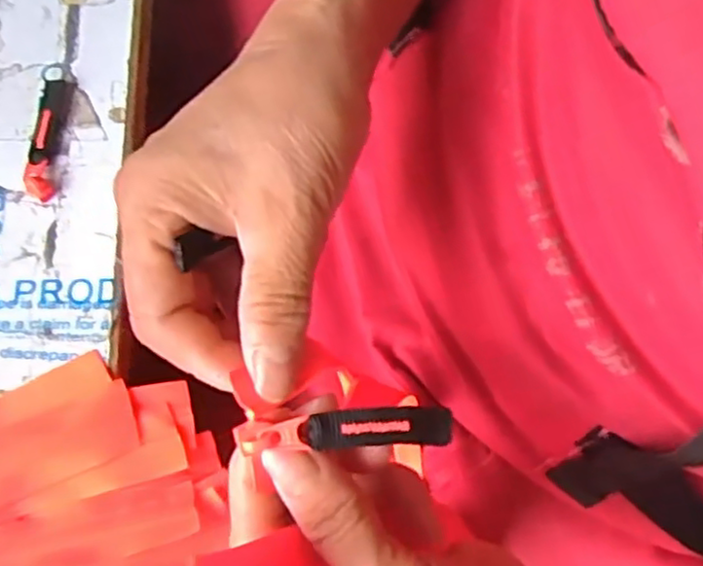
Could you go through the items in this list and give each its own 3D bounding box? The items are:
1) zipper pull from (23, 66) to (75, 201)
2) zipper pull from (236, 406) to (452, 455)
[{"bbox_3d":[-0.155,-0.078,0.349,0.017,0.007,0.075,2,74,-1],"label":"zipper pull"},{"bbox_3d":[-0.002,0.045,0.211,0.066,0.004,0.011,-2,74,-5],"label":"zipper pull"}]

